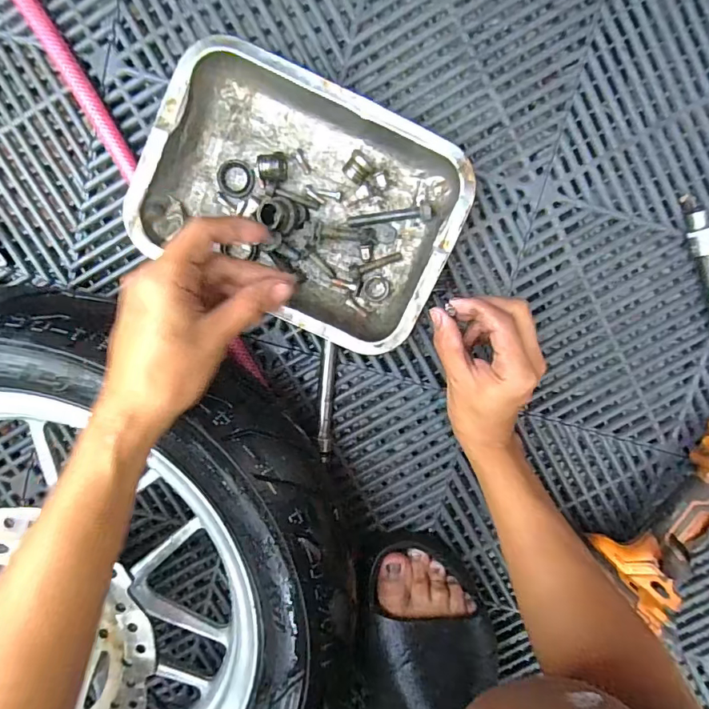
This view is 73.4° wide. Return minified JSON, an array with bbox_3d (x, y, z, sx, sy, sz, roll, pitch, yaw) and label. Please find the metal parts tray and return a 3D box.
[{"bbox_3d":[-0.044,-0.129,0.412,0.255,0.045,0.184,25,97,-4],"label":"metal parts tray"}]

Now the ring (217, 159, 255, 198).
[{"bbox_3d":[-0.105,-0.156,0.421,0.032,0.004,0.031,0,98,0],"label":"ring"}]

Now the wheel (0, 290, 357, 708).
[{"bbox_3d":[-0.243,0.188,0.415,0.454,0.124,0.456,0,98,0],"label":"wheel"}]

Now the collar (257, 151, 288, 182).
[{"bbox_3d":[-0.070,-0.162,0.413,0.024,0.021,0.023,-11,98,1],"label":"collar"}]

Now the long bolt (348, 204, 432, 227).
[{"bbox_3d":[0.031,-0.121,0.422,0.072,0.018,0.013,-8,98,1],"label":"long bolt"}]

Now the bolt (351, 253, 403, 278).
[{"bbox_3d":[0.020,-0.081,0.429,0.047,0.012,0.011,-18,97,2],"label":"bolt"}]

